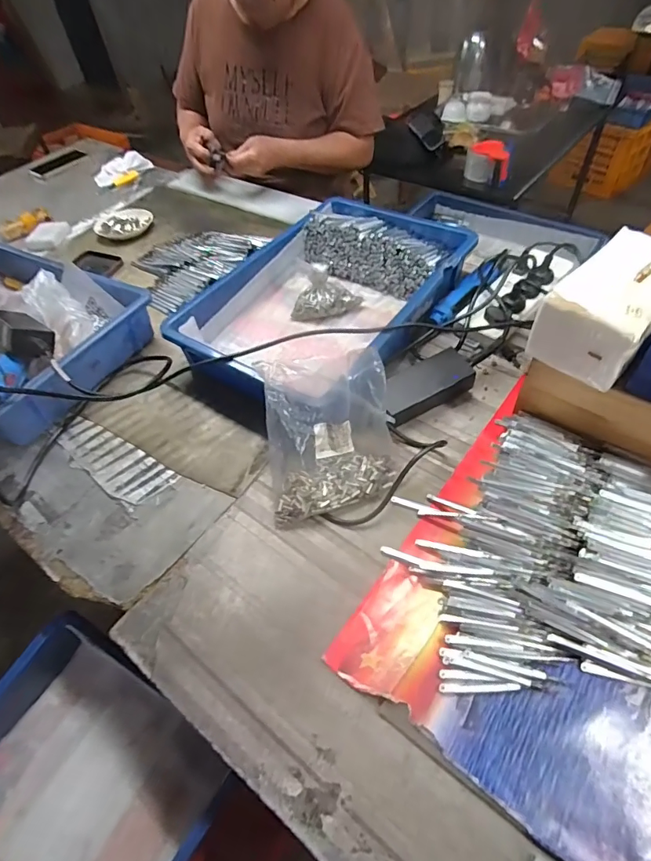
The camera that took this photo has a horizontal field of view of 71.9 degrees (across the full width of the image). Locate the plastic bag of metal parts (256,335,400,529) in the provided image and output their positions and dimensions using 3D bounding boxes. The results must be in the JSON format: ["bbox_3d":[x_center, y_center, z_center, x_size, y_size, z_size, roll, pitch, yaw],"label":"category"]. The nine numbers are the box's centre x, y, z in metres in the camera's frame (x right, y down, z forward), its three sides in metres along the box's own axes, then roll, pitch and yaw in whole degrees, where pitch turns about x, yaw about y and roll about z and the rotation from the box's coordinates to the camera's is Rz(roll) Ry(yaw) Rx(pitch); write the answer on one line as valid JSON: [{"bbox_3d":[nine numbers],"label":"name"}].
[{"bbox_3d":[0.007,0.001,0.508,0.147,0.125,0.154,-7,53,-1],"label":"plastic bag of metal parts"}]

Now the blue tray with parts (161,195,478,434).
[{"bbox_3d":[0.002,-0.203,0.682,0.289,0.080,0.445,27,59,24],"label":"blue tray with parts"}]

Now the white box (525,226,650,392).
[{"bbox_3d":[0.309,-0.131,0.481,0.148,0.088,0.096,-37,57,-21],"label":"white box"}]

